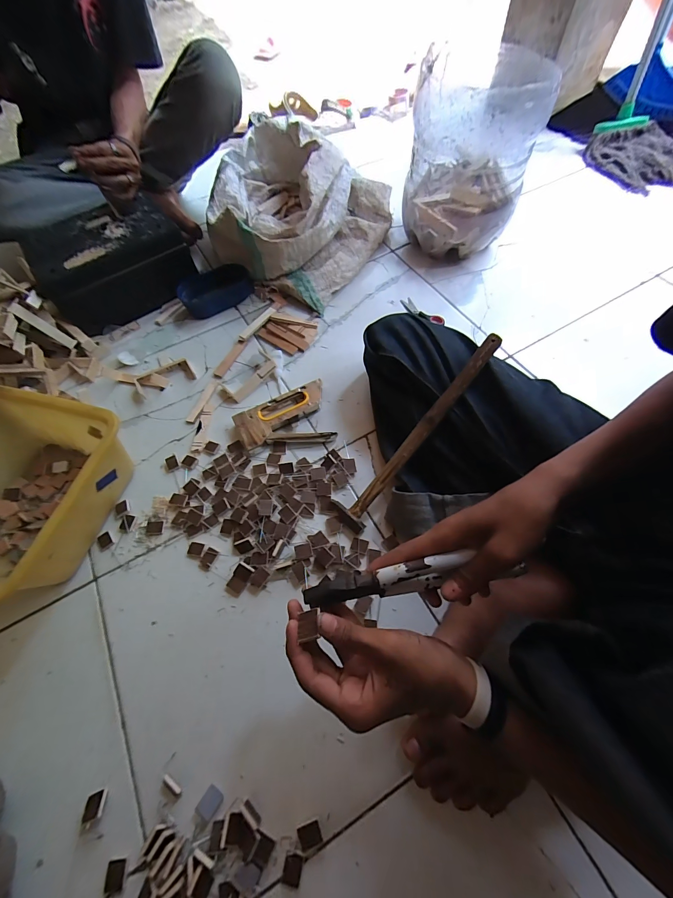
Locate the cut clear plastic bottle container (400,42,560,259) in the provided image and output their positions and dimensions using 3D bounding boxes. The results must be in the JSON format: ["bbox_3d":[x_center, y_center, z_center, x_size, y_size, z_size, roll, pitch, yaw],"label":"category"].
[{"bbox_3d":[0.260,-0.567,0.670,0.229,0.254,0.190,11,64,9],"label":"cut clear plastic bottle container"}]

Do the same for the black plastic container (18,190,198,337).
[{"bbox_3d":[-0.476,-0.403,0.728,0.276,0.146,0.209,-28,64,-11],"label":"black plastic container"}]

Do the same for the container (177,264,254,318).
[{"bbox_3d":[-0.264,-0.348,0.730,0.156,0.055,0.071,-31,64,-12],"label":"container"}]

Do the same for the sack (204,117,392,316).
[{"bbox_3d":[-0.103,-0.585,0.787,0.425,0.181,0.429,25,66,16],"label":"sack"}]

